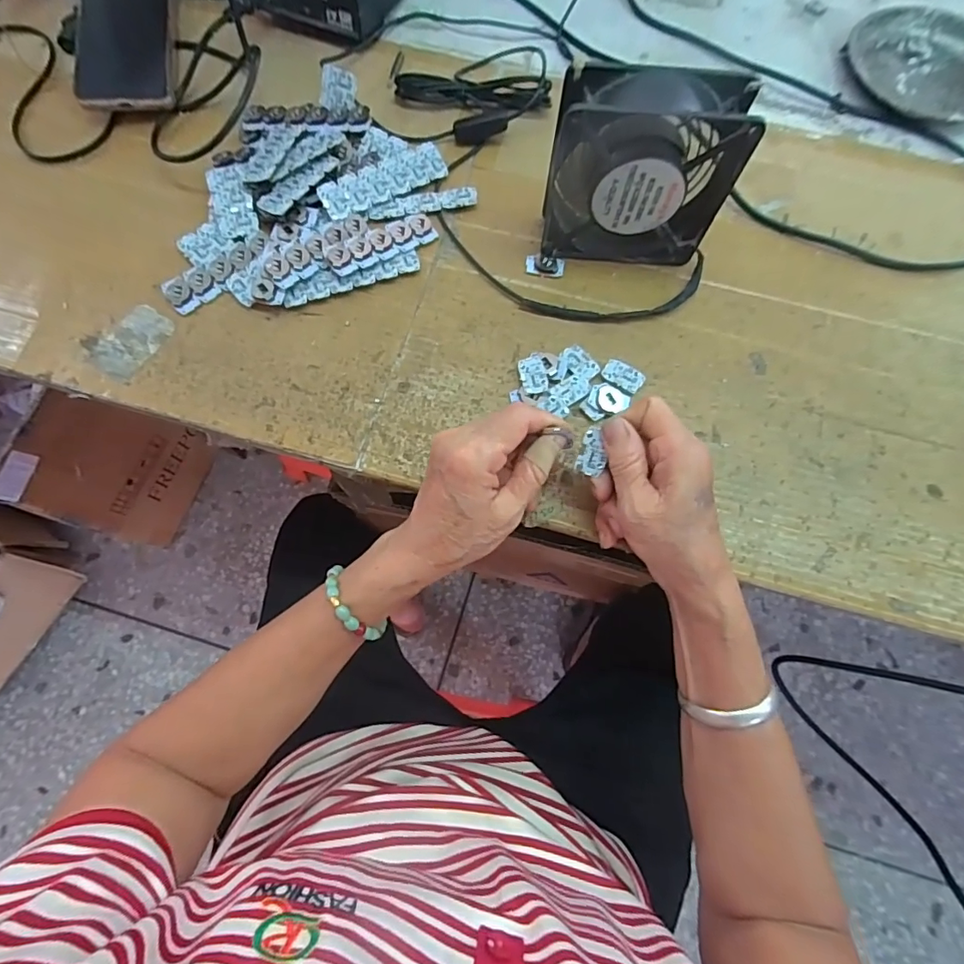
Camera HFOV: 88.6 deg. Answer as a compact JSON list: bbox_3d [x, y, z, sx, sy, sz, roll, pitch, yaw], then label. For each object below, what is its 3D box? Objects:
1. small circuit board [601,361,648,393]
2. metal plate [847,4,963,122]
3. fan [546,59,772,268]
[{"bbox_3d":[0.103,-0.077,0.364,0.029,0.007,0.020,37,76,9],"label":"small circuit board"},{"bbox_3d":[0.412,-0.386,0.455,0.126,0.017,0.143,-30,76,-10],"label":"metal plate"},{"bbox_3d":[0.107,-0.211,0.345,0.120,0.115,0.041,3,73,-1],"label":"fan"}]

